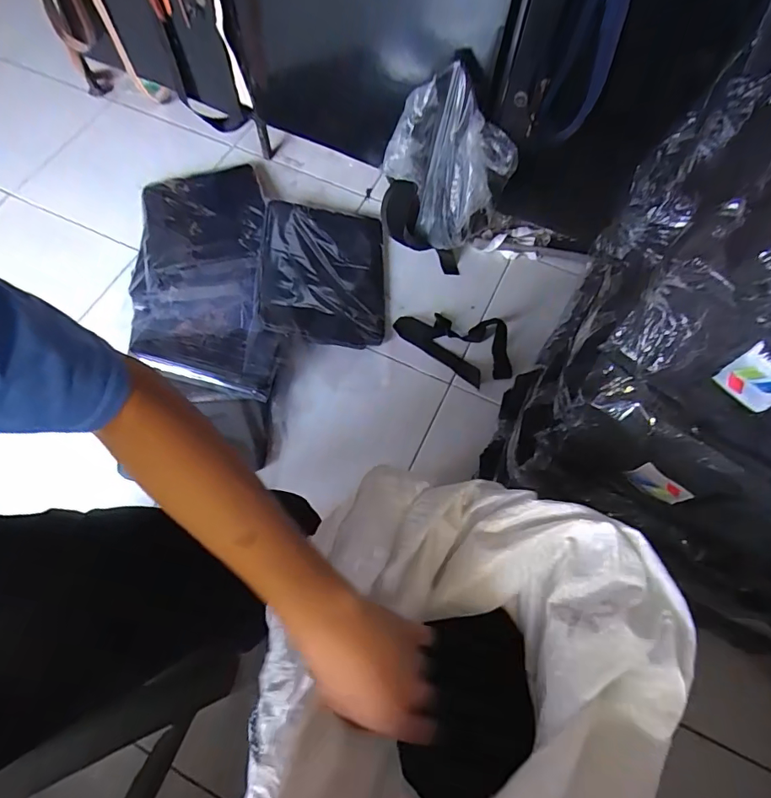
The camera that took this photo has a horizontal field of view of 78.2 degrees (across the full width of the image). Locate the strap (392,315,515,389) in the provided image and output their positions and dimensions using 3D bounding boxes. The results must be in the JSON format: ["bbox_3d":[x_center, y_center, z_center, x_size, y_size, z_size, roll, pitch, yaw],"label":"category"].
[{"bbox_3d":[0.144,-0.108,1.033,0.250,0.032,0.161,4,66,1],"label":"strap"}]

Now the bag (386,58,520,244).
[{"bbox_3d":[0.119,-0.449,0.921,0.219,0.295,0.130,35,70,14],"label":"bag"}]

